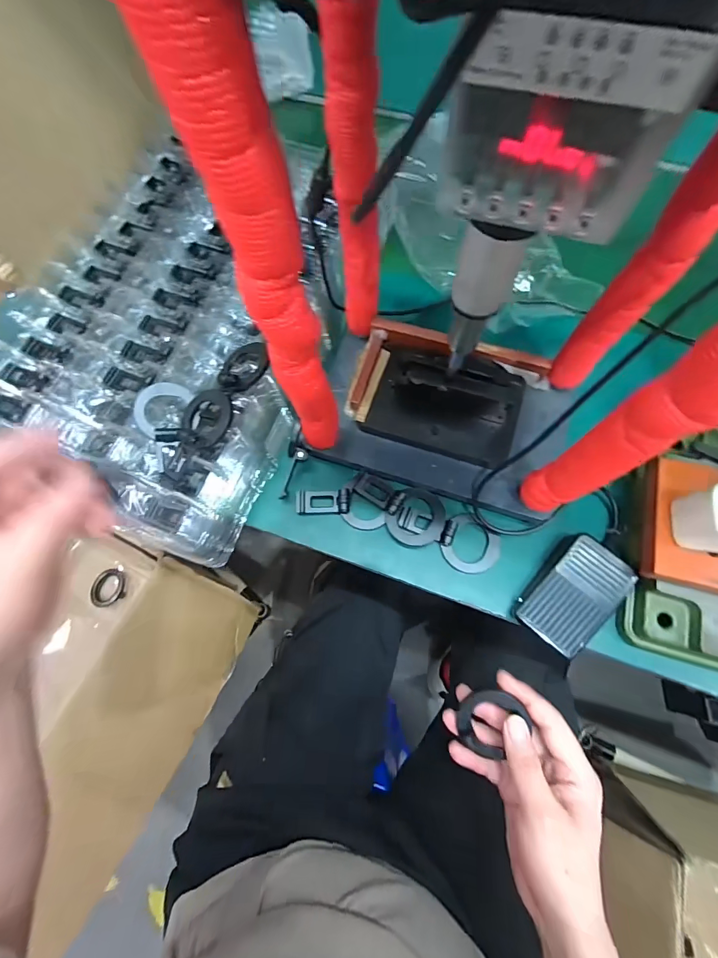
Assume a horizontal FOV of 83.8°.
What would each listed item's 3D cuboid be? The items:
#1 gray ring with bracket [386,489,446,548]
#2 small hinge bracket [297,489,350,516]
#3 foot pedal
[{"bbox_3d":[0.059,0.039,0.393,0.052,0.007,0.057,0,70,1],"label":"gray ring with bracket"},{"bbox_3d":[-0.036,0.024,0.410,0.055,0.014,0.024,1,70,1],"label":"small hinge bracket"},{"bbox_3d":[0.194,0.103,0.363,0.066,0.035,0.093,37,75,13],"label":"foot pedal"}]

